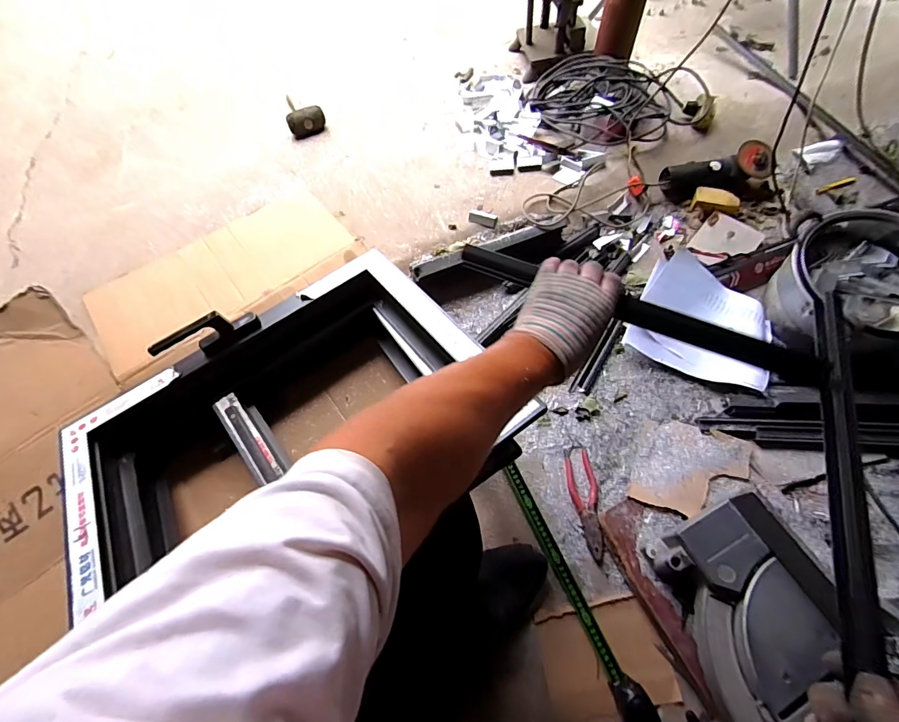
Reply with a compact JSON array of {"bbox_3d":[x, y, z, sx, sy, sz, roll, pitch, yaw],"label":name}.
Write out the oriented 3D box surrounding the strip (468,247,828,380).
[{"bbox_3d":[0.216,-0.067,0.545,0.432,0.038,0.020,23,65,17],"label":"strip"}]

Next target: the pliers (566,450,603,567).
[{"bbox_3d":[0.249,0.253,0.787,0.050,0.014,0.192,-9,61,-2],"label":"pliers"}]

